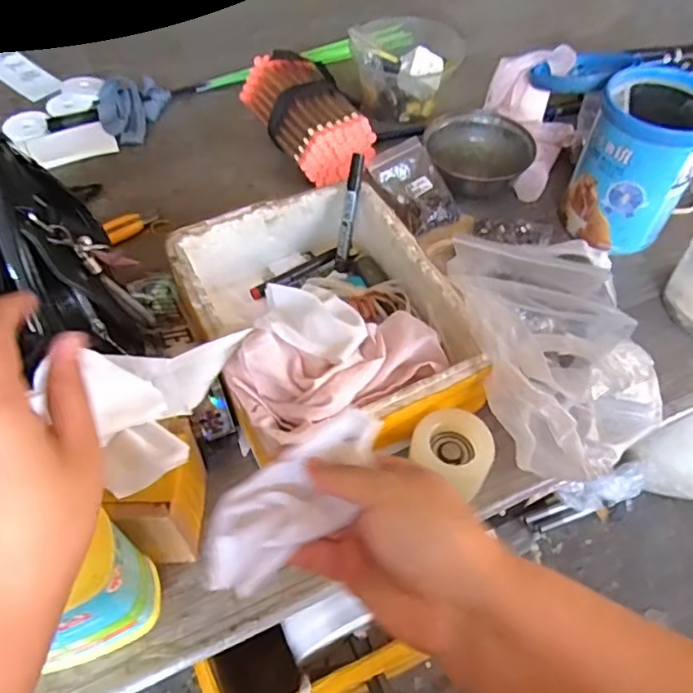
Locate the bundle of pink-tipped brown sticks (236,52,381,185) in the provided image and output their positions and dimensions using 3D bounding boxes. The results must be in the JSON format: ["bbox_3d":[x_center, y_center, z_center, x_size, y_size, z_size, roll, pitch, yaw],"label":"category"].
[{"bbox_3d":[-0.047,-0.321,0.835,0.132,0.085,0.218,-24,59,-17],"label":"bundle of pink-tipped brown sticks"}]

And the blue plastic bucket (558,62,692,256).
[{"bbox_3d":[0.344,-0.217,0.701,0.127,0.163,0.128,27,59,17],"label":"blue plastic bucket"}]

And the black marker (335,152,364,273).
[{"bbox_3d":[0.003,-0.146,0.648,0.015,0.013,0.127,10,98,4],"label":"black marker"}]

